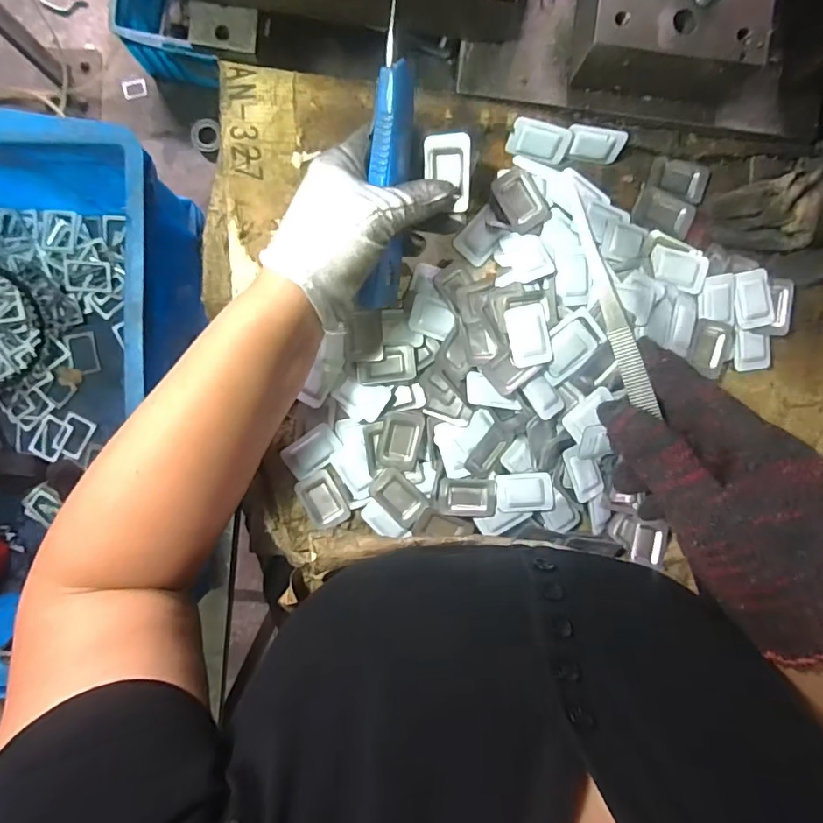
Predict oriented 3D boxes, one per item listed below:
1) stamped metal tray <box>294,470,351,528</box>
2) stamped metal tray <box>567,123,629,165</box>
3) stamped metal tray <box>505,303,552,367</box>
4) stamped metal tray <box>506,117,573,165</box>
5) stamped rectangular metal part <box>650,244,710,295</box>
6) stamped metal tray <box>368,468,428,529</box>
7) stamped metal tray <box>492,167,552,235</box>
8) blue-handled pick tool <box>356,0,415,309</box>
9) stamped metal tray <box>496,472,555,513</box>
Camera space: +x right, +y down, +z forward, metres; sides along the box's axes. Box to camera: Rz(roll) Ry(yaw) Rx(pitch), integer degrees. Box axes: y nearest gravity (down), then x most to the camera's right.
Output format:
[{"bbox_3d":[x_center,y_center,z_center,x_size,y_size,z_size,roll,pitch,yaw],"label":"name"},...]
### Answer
[{"bbox_3d":[-0.062,0.063,0.349,0.025,0.007,0.040,-31,95,-1],"label":"stamped metal tray"},{"bbox_3d":[0.124,-0.180,0.333,0.037,0.023,0.006,7,59,-2],"label":"stamped metal tray"},{"bbox_3d":[0.080,-0.052,0.333,0.027,0.004,0.041,-12,94,-3],"label":"stamped metal tray"},{"bbox_3d":[0.086,-0.182,0.331,0.040,0.024,0.004,10,52,-6],"label":"stamped metal tray"},{"bbox_3d":[0.188,-0.100,0.344,0.040,0.006,0.028,14,93,-4],"label":"stamped rectangular metal part"},{"bbox_3d":[-0.009,0.061,0.347,0.041,0.004,0.026,43,90,-5],"label":"stamped metal tray"},{"bbox_3d":[0.075,-0.144,0.338,0.027,0.013,0.040,-31,93,-1],"label":"stamped metal tray"},{"bbox_3d":[-0.011,-0.149,0.271,0.022,0.020,0.185,3,116,-2],"label":"blue-handled pick tool"},{"bbox_3d":[0.080,0.058,0.347,0.040,0.006,0.027,-3,94,-3],"label":"stamped metal tray"}]

